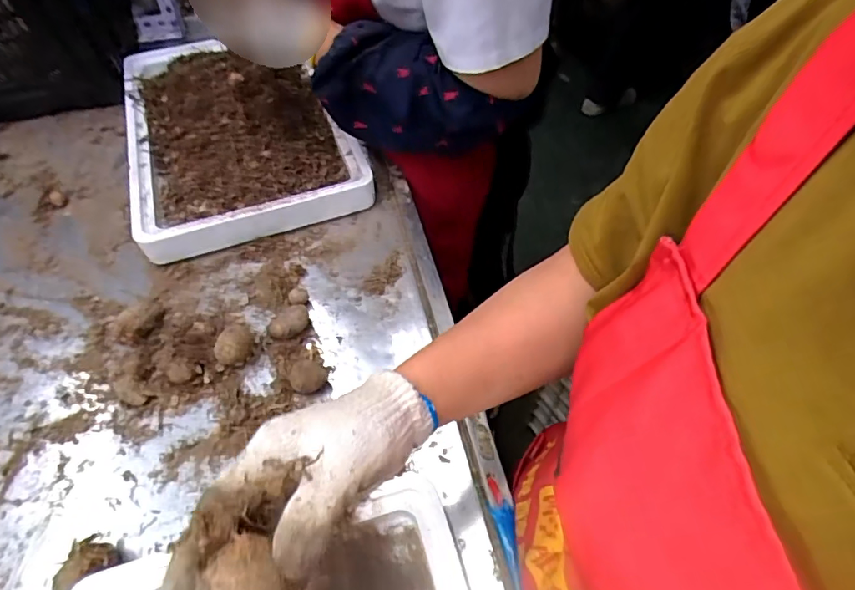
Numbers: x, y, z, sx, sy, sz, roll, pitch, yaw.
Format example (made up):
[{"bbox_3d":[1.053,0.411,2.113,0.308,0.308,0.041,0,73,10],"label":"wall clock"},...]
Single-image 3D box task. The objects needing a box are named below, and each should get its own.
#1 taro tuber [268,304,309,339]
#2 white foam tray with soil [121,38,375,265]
[{"bbox_3d":[-0.156,0.033,0.579,0.045,0.029,0.032,-28,59,-18],"label":"taro tuber"},{"bbox_3d":[-0.288,-0.257,0.765,0.291,0.056,0.421,-19,56,-12],"label":"white foam tray with soil"}]

